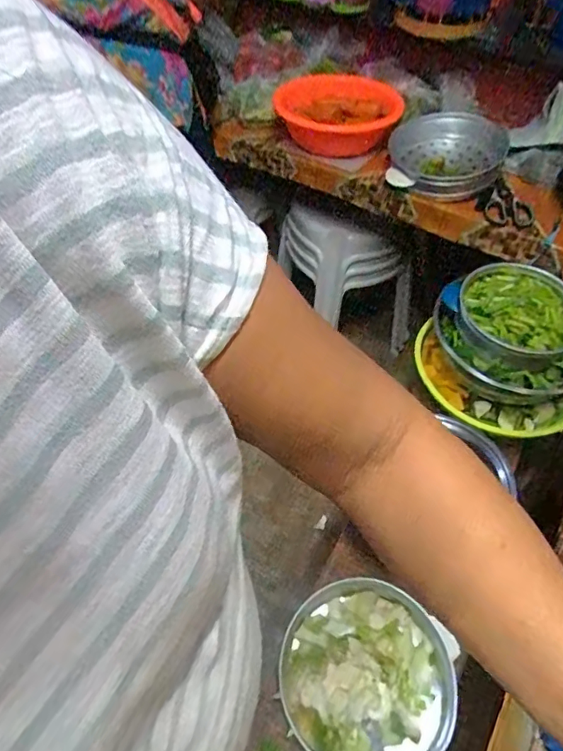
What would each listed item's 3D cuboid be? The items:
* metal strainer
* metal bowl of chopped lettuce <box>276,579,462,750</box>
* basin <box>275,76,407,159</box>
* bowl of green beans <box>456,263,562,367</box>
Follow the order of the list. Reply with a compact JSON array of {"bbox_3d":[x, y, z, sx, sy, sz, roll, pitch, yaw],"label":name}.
[{"bbox_3d":[0.330,-0.468,1.064,0.251,0.094,0.221,23,54,17],"label":"metal strainer"},{"bbox_3d":[0.114,0.419,0.707,0.231,0.085,0.237,0,51,0],"label":"metal bowl of chopped lettuce"},{"bbox_3d":[0.116,-0.585,1.133,0.257,0.096,0.254,0,51,0],"label":"basin"},{"bbox_3d":[0.423,-0.117,0.890,0.205,0.053,0.224,0,51,0],"label":"bowl of green beans"}]

